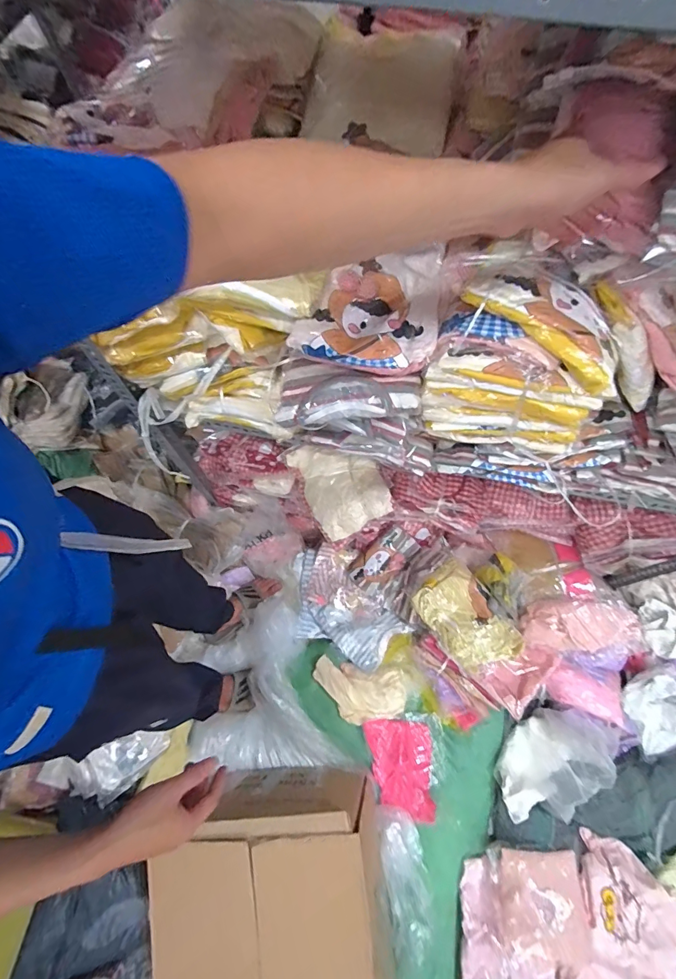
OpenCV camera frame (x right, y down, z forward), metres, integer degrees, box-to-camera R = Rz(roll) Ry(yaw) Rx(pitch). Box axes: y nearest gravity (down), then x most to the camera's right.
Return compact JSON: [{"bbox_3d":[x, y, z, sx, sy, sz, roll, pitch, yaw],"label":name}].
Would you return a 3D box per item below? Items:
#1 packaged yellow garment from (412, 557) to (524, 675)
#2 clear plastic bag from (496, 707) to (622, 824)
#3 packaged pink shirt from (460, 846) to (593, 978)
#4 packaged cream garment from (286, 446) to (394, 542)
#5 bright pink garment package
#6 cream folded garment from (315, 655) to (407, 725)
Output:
[{"bbox_3d":[0.346,0.340,1.119,0.189,0.047,0.277,-37,73,-13],"label":"packaged yellow garment"},{"bbox_3d":[0.541,0.682,1.033,0.189,0.110,0.303,42,74,15],"label":"clear plastic bag"},{"bbox_3d":[0.430,1.008,0.939,0.283,0.091,0.330,5,68,2],"label":"packaged pink shirt"},{"bbox_3d":[0.009,-0.014,1.132,0.194,0.112,0.250,-25,70,-9],"label":"packaged cream garment"},{"bbox_3d":[0.179,0.693,1.043,0.191,0.041,0.223,-8,68,-3],"label":"bright pink garment package"},{"bbox_3d":[0.054,0.542,1.111,0.244,0.070,0.140,8,69,3],"label":"cream folded garment"}]

